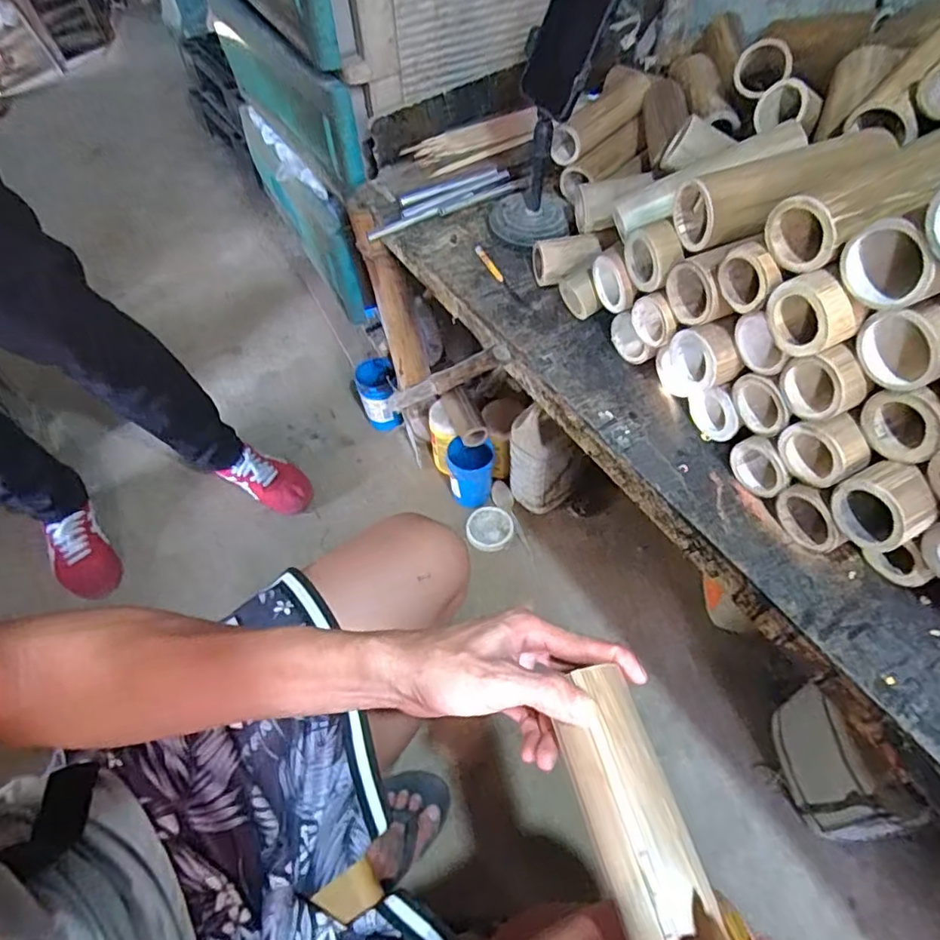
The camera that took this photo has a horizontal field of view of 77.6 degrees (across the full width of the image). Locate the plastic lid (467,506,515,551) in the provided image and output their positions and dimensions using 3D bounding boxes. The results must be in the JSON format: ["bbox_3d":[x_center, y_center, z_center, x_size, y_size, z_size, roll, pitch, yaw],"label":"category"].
[{"bbox_3d":[0.037,0.113,1.118,0.090,0.022,0.086,-16,54,-11],"label":"plastic lid"}]

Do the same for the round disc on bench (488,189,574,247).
[{"bbox_3d":[0.072,-0.330,0.749,0.095,0.024,0.101,-3,66,7],"label":"round disc on bench"}]

